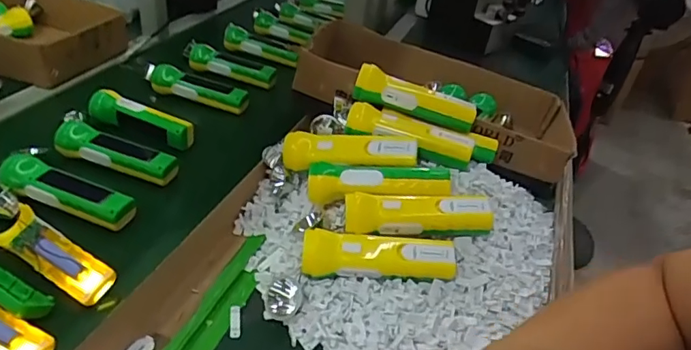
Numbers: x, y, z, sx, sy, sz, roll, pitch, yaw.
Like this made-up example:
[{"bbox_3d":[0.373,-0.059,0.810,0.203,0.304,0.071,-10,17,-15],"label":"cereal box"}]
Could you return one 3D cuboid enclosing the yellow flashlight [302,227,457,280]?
[{"bbox_3d":[0.035,0.089,0.547,0.158,0.039,0.042,5,34,0],"label":"yellow flashlight"}]

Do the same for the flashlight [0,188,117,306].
[{"bbox_3d":[-0.338,0.076,0.561,0.203,0.034,0.051,24,38,26],"label":"flashlight"}]

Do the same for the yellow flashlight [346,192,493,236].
[{"bbox_3d":[0.081,0.042,0.568,0.158,0.036,0.039,4,34,-1],"label":"yellow flashlight"}]

